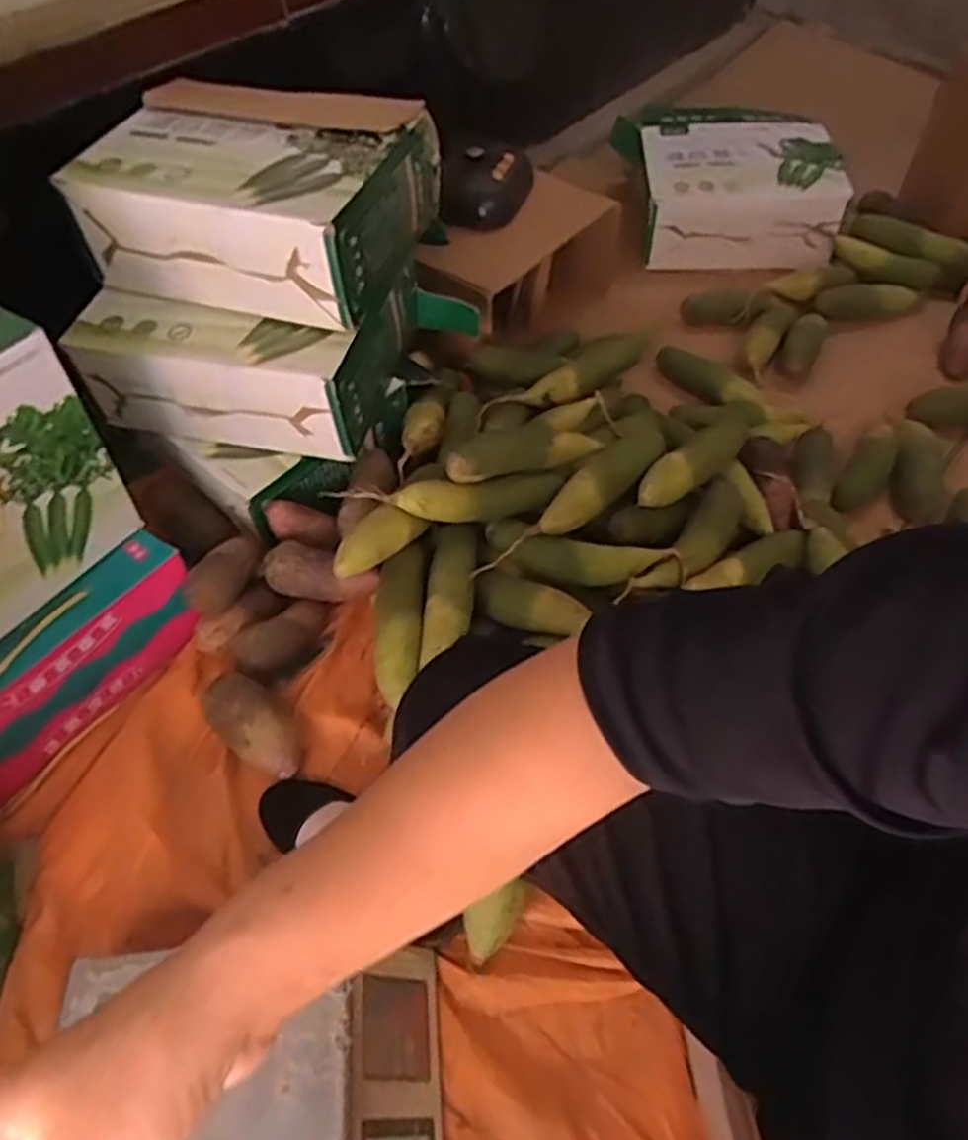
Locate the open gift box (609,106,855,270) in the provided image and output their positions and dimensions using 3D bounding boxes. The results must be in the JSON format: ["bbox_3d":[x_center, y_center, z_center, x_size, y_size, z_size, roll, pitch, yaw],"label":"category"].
[{"bbox_3d":[0.462,-0.764,1.516,0.382,0.123,0.374,-1,53,-1],"label":"open gift box"}]

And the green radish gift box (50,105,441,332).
[{"bbox_3d":[-0.271,-0.452,0.951,0.345,0.140,0.260,17,55,12],"label":"green radish gift box"}]

